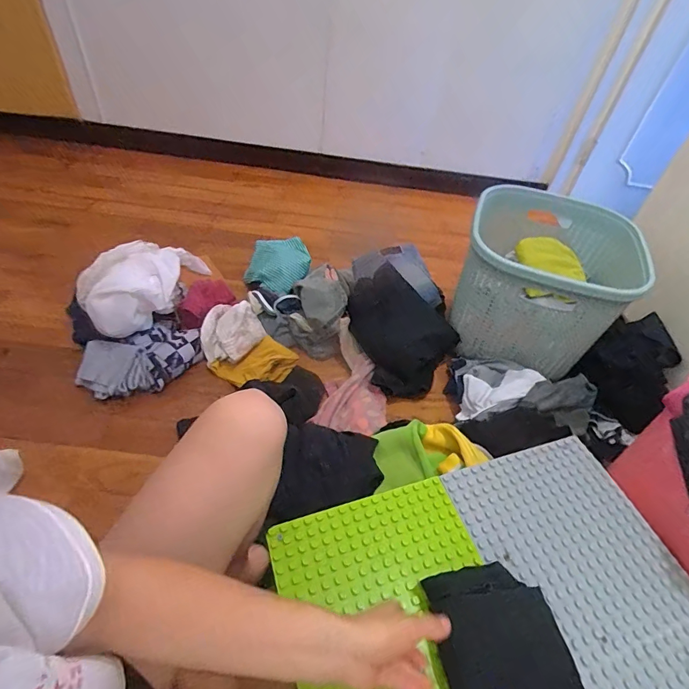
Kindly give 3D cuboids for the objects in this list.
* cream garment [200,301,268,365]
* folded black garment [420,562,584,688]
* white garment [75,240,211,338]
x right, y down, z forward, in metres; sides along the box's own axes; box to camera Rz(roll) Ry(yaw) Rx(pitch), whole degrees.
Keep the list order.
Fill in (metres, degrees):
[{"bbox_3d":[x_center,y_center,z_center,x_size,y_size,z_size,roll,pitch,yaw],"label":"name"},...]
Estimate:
[{"bbox_3d":[-0.302,-0.033,1.098,0.147,0.098,0.180,-24,55,-26],"label":"cream garment"},{"bbox_3d":[0.168,0.332,0.438,0.115,0.057,0.181,-6,48,-12],"label":"folded black garment"},{"bbox_3d":[-0.492,-0.144,1.071,0.319,0.178,0.166,-21,53,-25],"label":"white garment"}]

